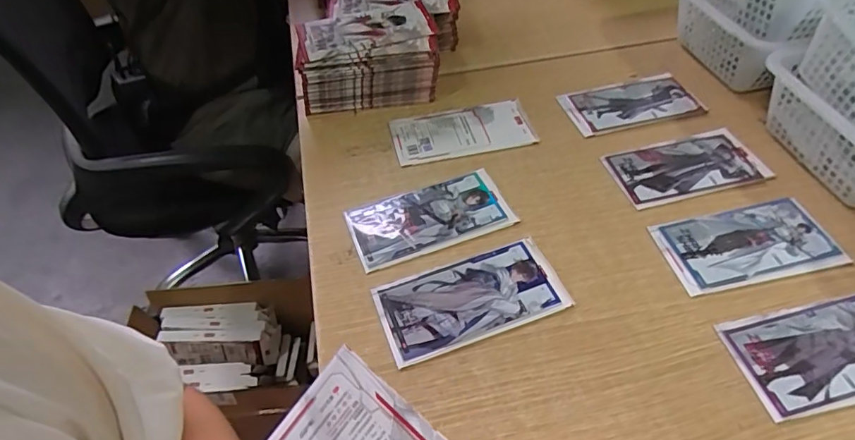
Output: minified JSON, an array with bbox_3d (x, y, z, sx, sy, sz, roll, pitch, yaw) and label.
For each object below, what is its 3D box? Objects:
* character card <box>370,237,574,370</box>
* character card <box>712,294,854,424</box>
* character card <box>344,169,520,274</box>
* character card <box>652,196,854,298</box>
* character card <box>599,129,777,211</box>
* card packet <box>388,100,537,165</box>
[{"bbox_3d":[0.038,0.069,0.454,0.161,0.005,0.082,-17,51,-12],"label":"character card"},{"bbox_3d":[0.330,0.106,0.412,0.161,0.004,0.083,-10,50,-7],"label":"character card"},{"bbox_3d":[0.002,-0.004,0.516,0.159,0.006,0.082,-17,51,-13],"label":"character card"},{"bbox_3d":[0.305,0.023,0.485,0.160,0.005,0.082,-10,52,-7],"label":"character card"},{"bbox_3d":[0.283,-0.060,0.553,0.163,0.004,0.085,-13,50,-8],"label":"character card"},{"bbox_3d":[0.041,-0.107,0.604,0.162,0.005,0.084,-10,50,-7],"label":"card packet"}]

